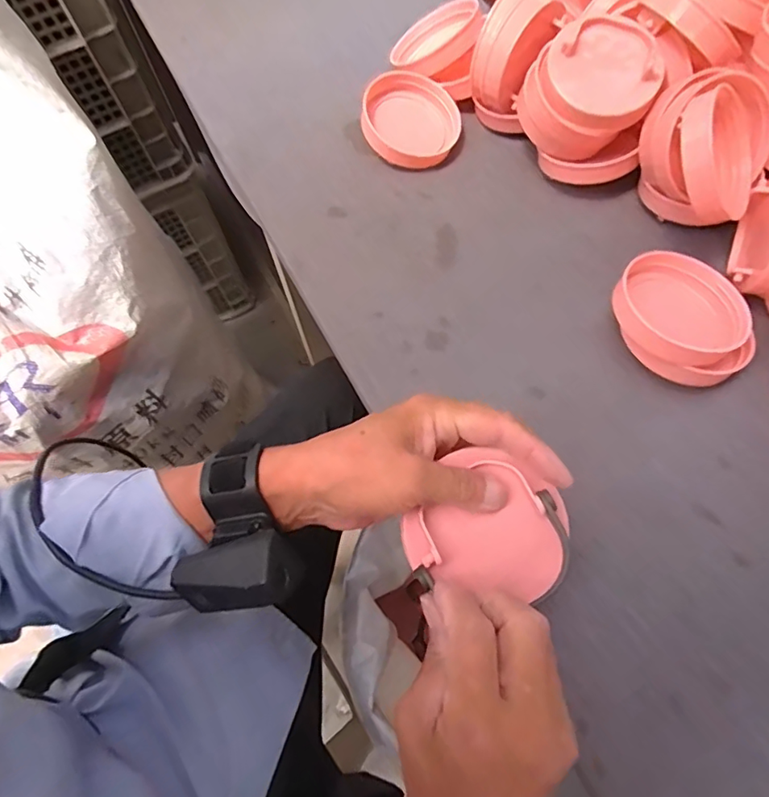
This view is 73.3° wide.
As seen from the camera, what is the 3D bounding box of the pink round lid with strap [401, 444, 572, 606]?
[{"bbox_3d":[0.061,0.073,0.293,0.094,0.017,0.080,9,90,-7],"label":"pink round lid with strap"}]

